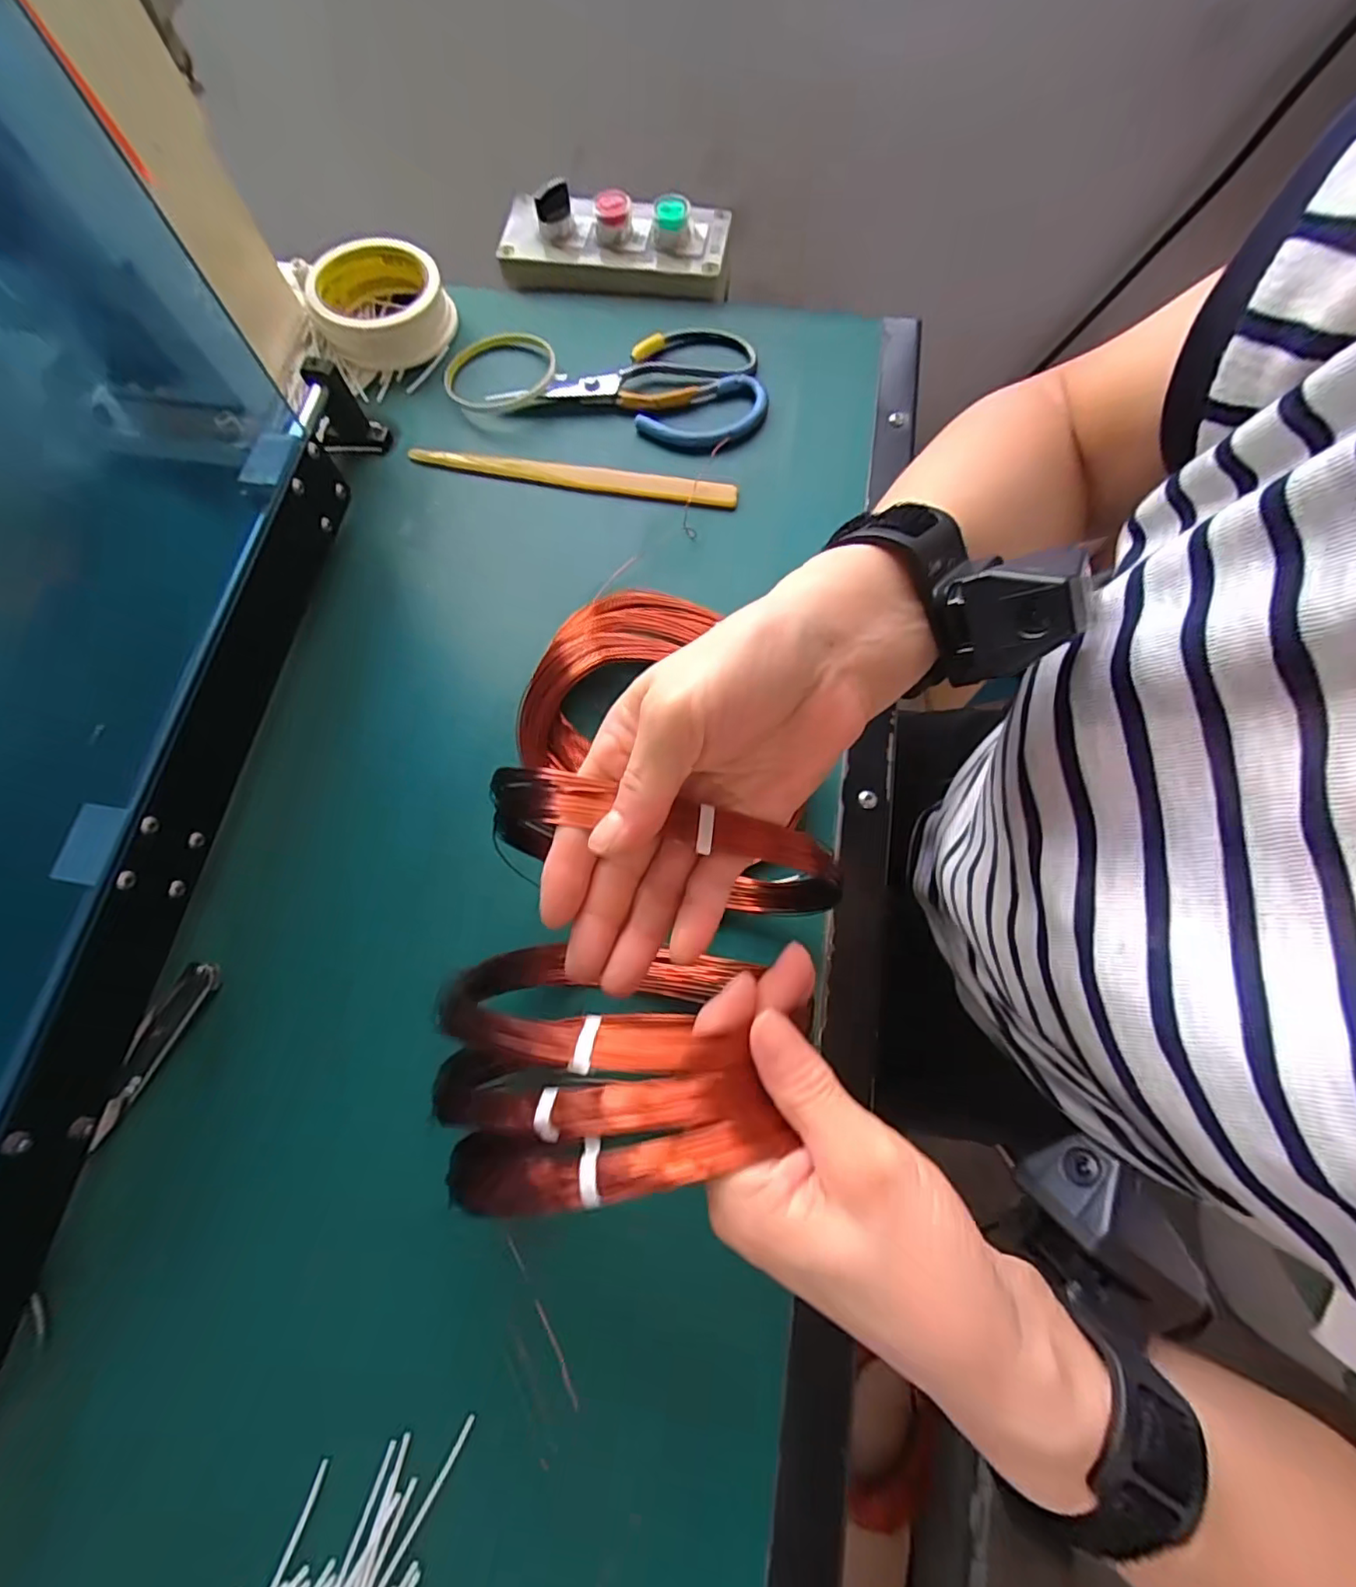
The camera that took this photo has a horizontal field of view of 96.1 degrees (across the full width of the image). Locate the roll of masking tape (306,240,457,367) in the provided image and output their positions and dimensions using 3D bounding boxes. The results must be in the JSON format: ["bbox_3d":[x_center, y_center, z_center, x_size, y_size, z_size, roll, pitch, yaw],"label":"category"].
[{"bbox_3d":[-0.219,-0.362,0.449,0.094,0.035,0.092,0,71,1],"label":"roll of masking tape"}]

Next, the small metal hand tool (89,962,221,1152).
[{"bbox_3d":[-0.268,0.128,0.308,0.022,0.009,0.091,28,74,10],"label":"small metal hand tool"}]

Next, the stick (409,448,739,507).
[{"bbox_3d":[-0.072,-0.219,0.415,0.224,0.009,0.016,11,72,5],"label":"stick"}]

